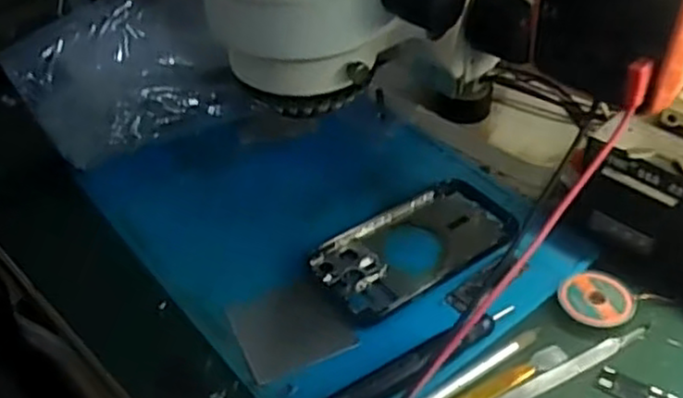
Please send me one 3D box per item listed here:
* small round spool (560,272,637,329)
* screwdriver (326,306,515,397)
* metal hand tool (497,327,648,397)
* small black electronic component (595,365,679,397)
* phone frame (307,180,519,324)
[{"bbox_3d":[0.162,0.064,0.437,0.045,0.010,0.041,-1,41,1],"label":"small round spool"},{"bbox_3d":[0.045,0.095,0.400,0.140,0.017,0.014,-24,45,-23],"label":"screwdriver"},{"bbox_3d":[0.134,0.100,0.410,0.117,0.004,0.012,-19,44,-19],"label":"metal hand tool"},{"bbox_3d":[0.169,0.111,0.395,0.043,0.004,0.018,23,47,26],"label":"small black electronic component"},{"bbox_3d":[0.052,0.032,0.480,0.148,0.008,0.078,-29,47,-27],"label":"phone frame"}]

